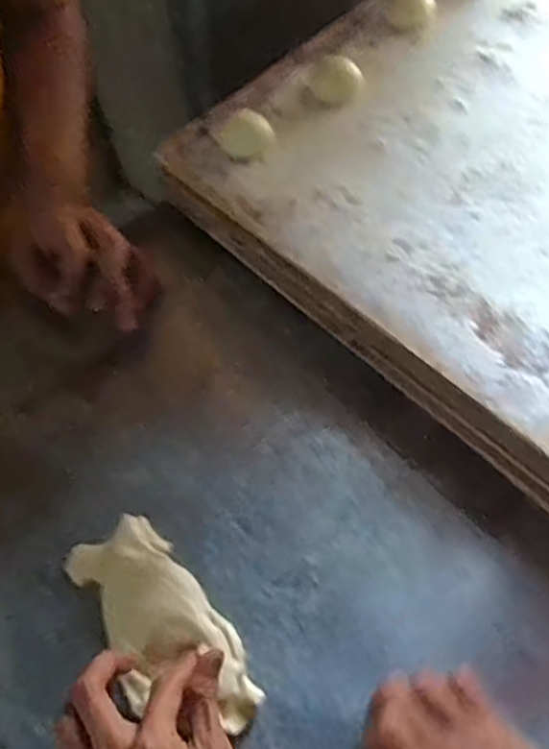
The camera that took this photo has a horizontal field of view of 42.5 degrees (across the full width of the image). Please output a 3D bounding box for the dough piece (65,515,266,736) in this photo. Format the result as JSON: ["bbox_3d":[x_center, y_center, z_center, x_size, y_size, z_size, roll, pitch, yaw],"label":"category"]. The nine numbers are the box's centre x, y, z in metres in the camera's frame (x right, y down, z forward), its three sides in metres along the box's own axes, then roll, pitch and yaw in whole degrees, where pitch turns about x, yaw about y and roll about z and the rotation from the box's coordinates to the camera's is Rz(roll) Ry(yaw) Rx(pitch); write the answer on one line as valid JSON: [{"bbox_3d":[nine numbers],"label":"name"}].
[{"bbox_3d":[-0.076,0.164,0.460,0.078,0.025,0.161,-41,66,-18],"label":"dough piece"}]

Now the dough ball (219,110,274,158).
[{"bbox_3d":[-0.026,-0.210,0.616,0.043,0.022,0.039,38,69,23],"label":"dough ball"}]

